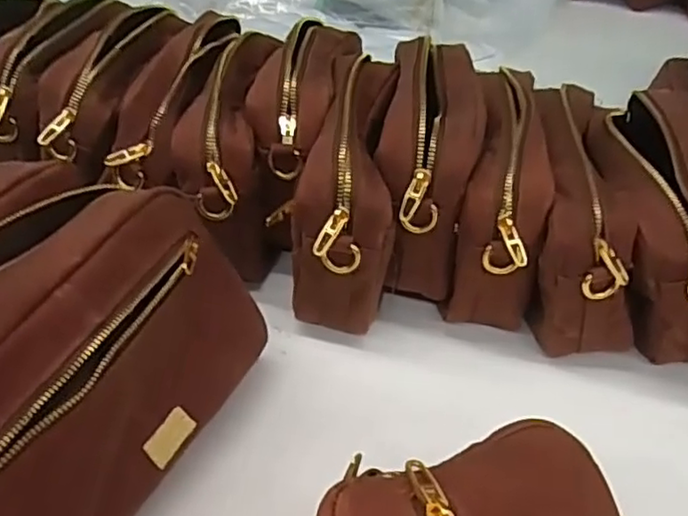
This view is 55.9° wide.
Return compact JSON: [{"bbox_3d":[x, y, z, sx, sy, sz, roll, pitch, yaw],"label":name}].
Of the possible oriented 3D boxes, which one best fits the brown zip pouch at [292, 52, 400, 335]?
[{"bbox_3d":[0.002,-0.046,0.438,0.059,0.125,0.187,3,39,0],"label":"brown zip pouch"}]

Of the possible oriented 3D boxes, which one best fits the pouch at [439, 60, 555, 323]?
[{"bbox_3d":[0.105,-0.035,0.436,0.052,0.120,0.136,9,39,7],"label":"pouch"}]

